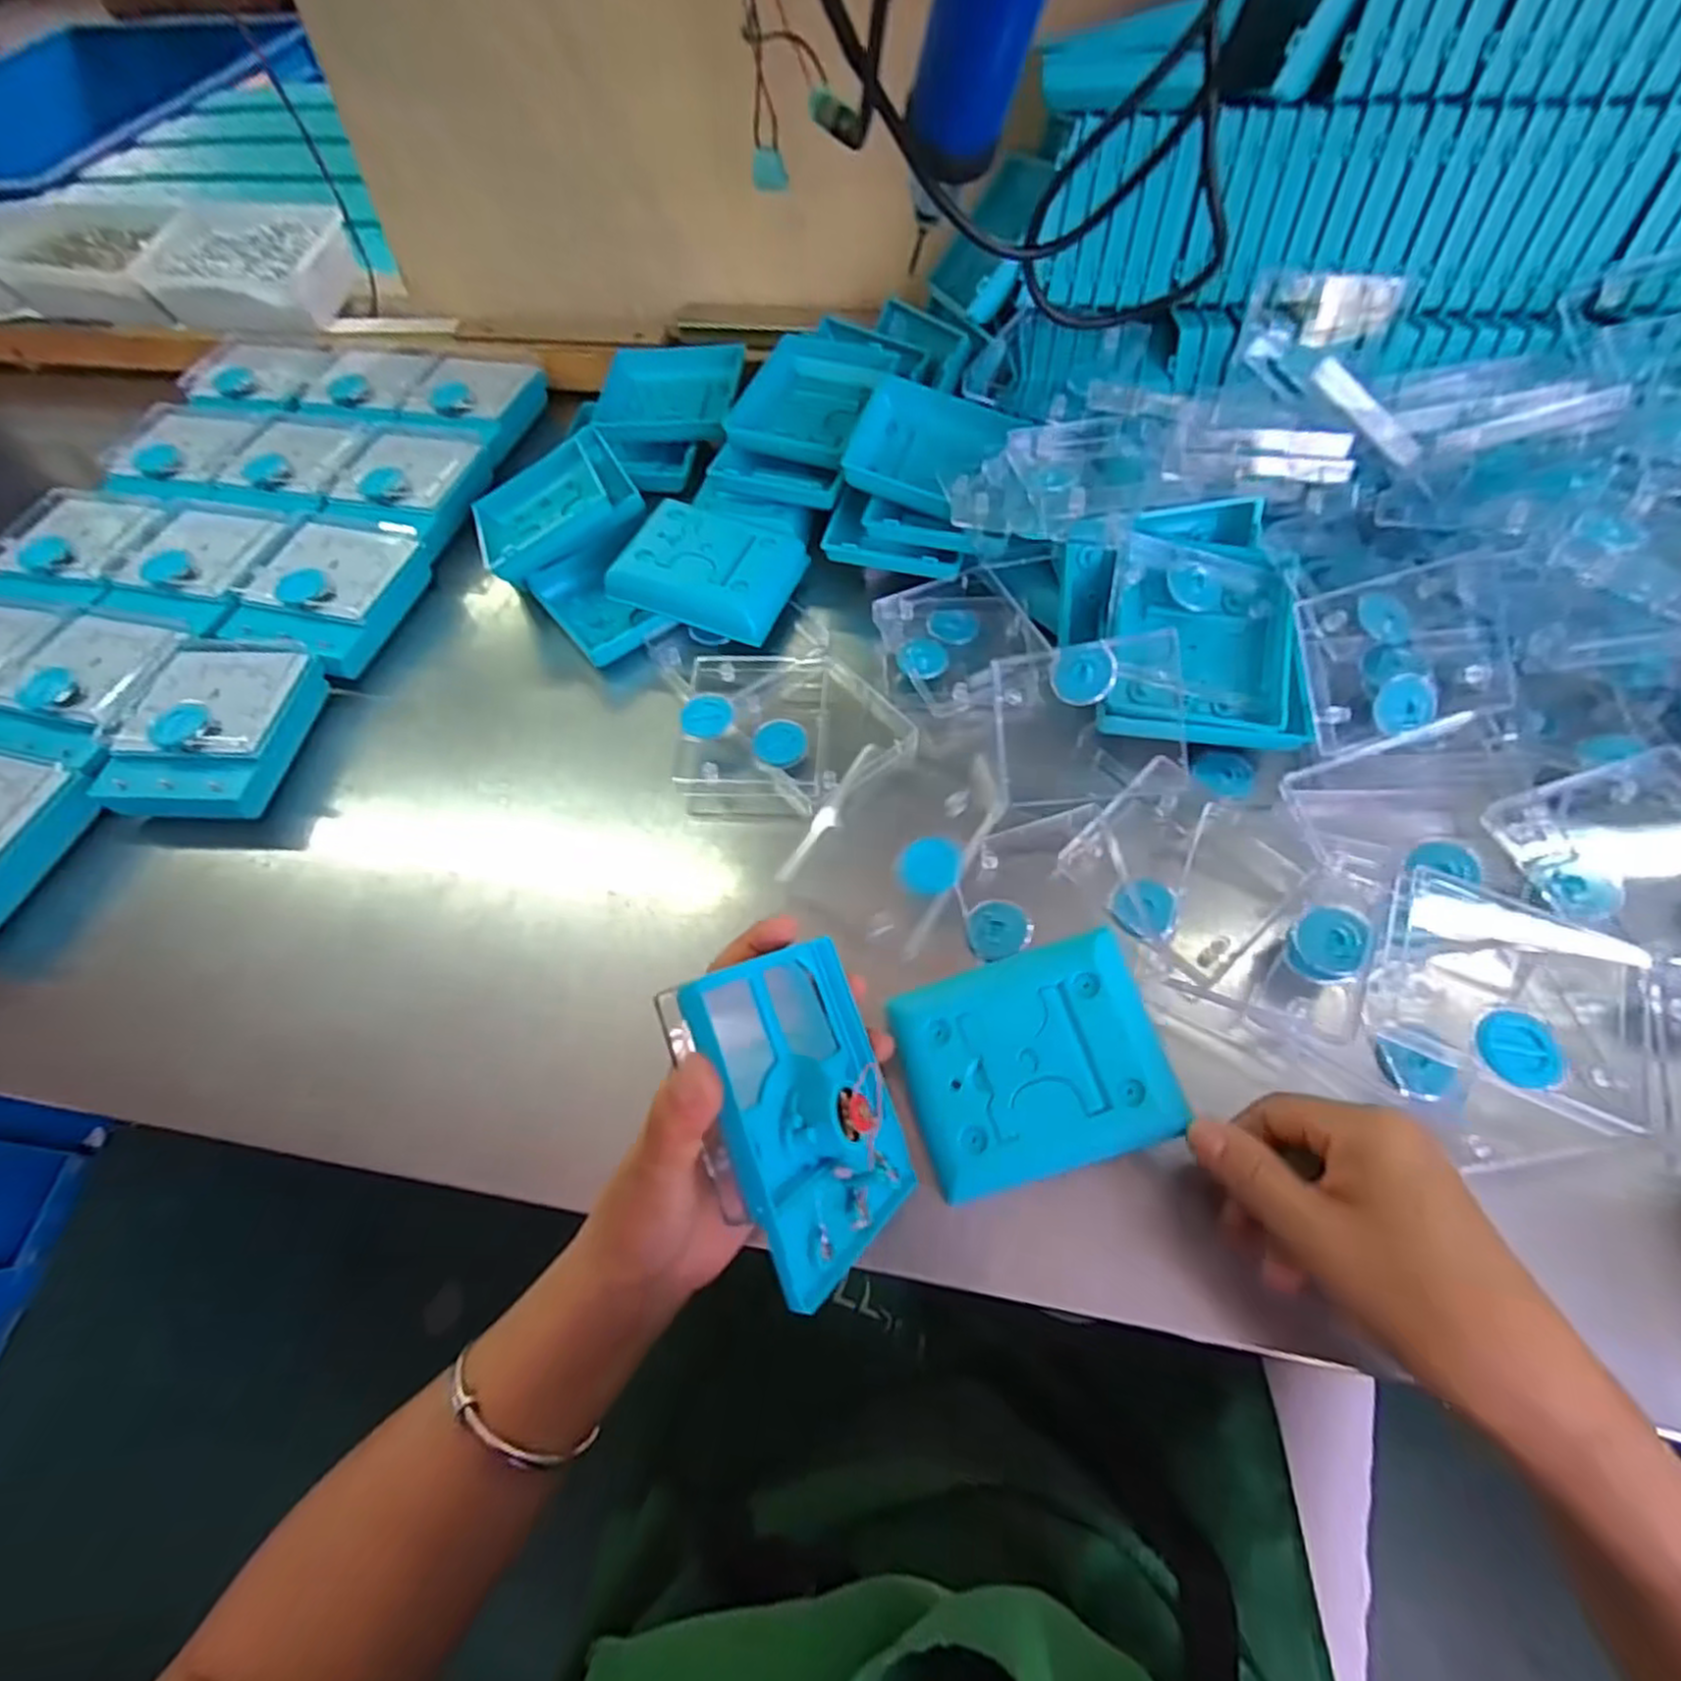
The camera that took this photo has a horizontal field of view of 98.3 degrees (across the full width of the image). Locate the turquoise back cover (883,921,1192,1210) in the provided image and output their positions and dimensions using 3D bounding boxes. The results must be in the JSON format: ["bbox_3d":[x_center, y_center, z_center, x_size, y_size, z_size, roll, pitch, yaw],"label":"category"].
[{"bbox_3d":[0.084,0.099,0.320,0.110,0.020,0.090,-21,70,8],"label":"turquoise back cover"}]

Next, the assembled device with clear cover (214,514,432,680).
[{"bbox_3d":[-0.361,-0.175,0.514,0.103,0.037,0.120,12,62,11],"label":"assembled device with clear cover"}]

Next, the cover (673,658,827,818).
[{"bbox_3d":[-0.052,-0.071,0.448,0.083,0.031,0.102,0,60,4],"label":"cover"}]

